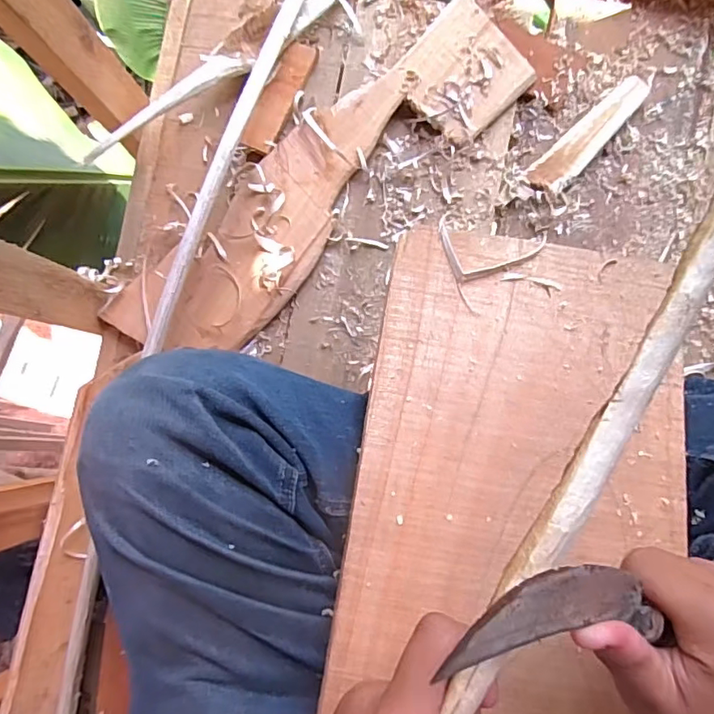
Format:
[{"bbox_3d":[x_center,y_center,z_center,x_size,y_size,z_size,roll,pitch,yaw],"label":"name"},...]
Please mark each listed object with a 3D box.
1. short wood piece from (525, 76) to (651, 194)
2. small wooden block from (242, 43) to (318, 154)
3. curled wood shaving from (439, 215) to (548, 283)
[{"bbox_3d":[0.222,-0.212,0.510,0.036,0.012,0.143,44,90,7],"label":"short wood piece"},{"bbox_3d":[-0.077,-0.258,0.527,0.031,0.010,0.116,24,88,7],"label":"small wooden block"},{"bbox_3d":[0.091,-0.070,0.364,0.073,0.016,0.044,10,86,6],"label":"curled wood shaving"}]

